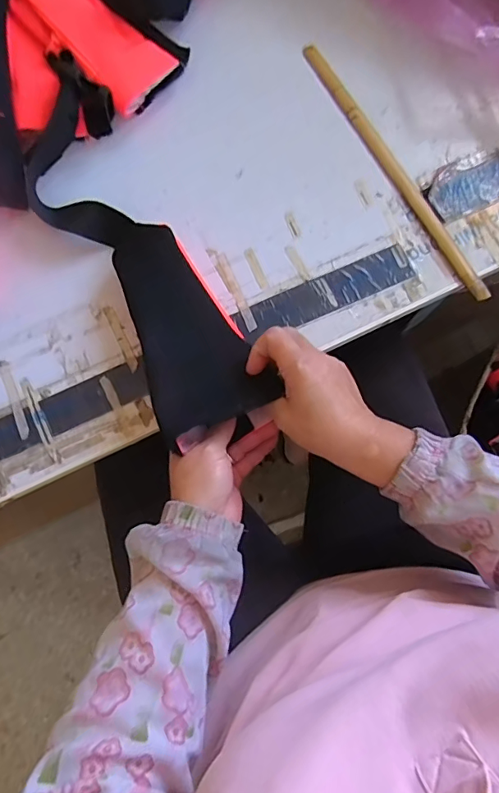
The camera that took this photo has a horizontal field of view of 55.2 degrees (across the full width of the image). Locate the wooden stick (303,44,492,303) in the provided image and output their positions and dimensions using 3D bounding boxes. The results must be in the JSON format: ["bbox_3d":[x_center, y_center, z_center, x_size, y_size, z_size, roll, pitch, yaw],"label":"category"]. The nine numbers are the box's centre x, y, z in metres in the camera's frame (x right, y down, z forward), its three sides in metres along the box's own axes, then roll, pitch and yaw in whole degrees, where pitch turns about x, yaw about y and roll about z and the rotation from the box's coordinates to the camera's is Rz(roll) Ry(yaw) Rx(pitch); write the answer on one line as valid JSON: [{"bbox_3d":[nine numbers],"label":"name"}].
[{"bbox_3d":[0.151,-0.244,0.503,0.018,0.009,0.339,-29,81,-5],"label":"wooden stick"}]

